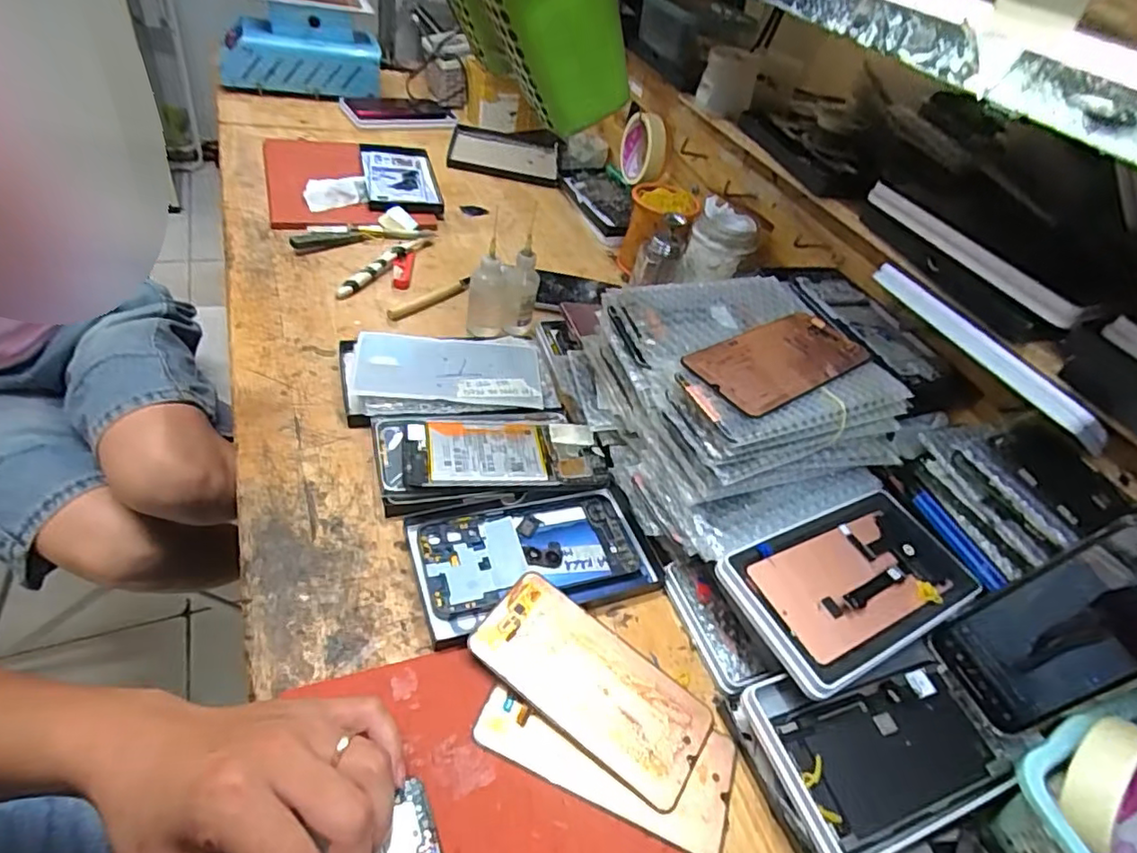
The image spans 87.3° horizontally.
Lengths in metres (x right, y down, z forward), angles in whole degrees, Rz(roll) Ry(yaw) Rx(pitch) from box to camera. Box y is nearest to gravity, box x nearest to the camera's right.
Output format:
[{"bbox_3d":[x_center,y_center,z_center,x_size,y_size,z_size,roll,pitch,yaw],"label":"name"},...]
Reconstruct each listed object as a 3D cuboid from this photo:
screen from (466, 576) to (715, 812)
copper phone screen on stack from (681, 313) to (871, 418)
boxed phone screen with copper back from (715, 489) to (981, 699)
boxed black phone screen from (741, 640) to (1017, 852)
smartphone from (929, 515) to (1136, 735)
[{"bbox_3d":[0.014,0.161,0.378,0.152,0.005,0.072,35,50,14],"label":"screen"},{"bbox_3d":[0.160,-0.051,0.448,0.148,0.005,0.071,-23,56,-30],"label":"copper phone screen on stack"},{"bbox_3d":[0.199,0.105,0.414,0.182,0.012,0.099,-15,52,-28],"label":"boxed phone screen with copper back"},{"bbox_3d":[0.194,0.193,0.365,0.154,0.017,0.097,-6,47,-21],"label":"boxed black phone screen"},{"bbox_3d":[0.310,0.126,0.367,0.007,0.149,0.073,15,37,-43],"label":"smartphone"}]

